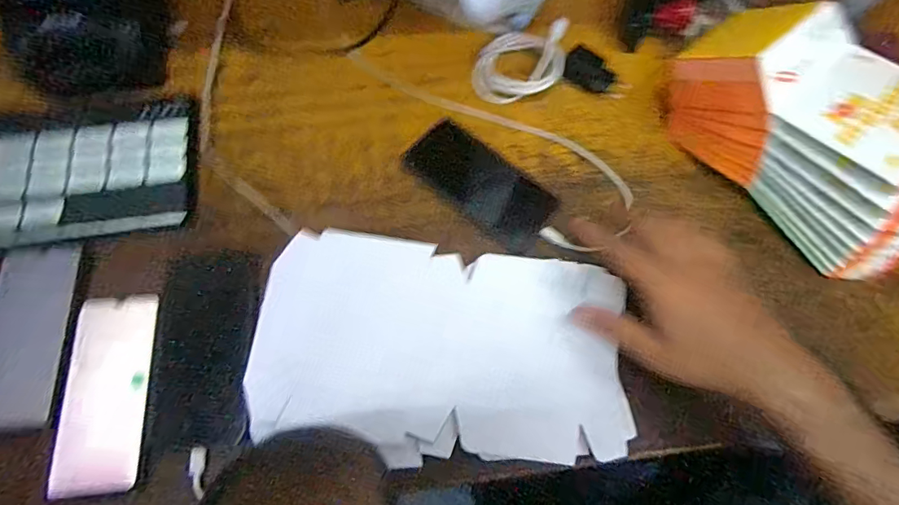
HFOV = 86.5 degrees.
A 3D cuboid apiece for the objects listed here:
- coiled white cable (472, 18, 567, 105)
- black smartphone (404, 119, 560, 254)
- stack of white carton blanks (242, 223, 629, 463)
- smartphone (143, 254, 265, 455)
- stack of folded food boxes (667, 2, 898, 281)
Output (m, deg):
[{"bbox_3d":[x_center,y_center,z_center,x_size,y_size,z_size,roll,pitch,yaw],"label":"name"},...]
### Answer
[{"bbox_3d":[0.080,-0.214,0.535,0.107,0.023,0.081,-5,69,-3],"label":"coiled white cable"},{"bbox_3d":[0.032,-0.072,0.496,0.159,0.004,0.071,38,73,12],"label":"black smartphone"},{"bbox_3d":[-0.006,0.082,0.428,0.318,0.029,0.186,7,73,2],"label":"stack of white carton blanks"},{"bbox_3d":[-0.214,0.077,0.426,0.090,0.014,0.179,-6,67,-5],"label":"smartphone"},{"bbox_3d":[0.338,-0.108,0.447,0.108,0.132,0.266,-35,74,-13],"label":"stack of folded food boxes"}]

